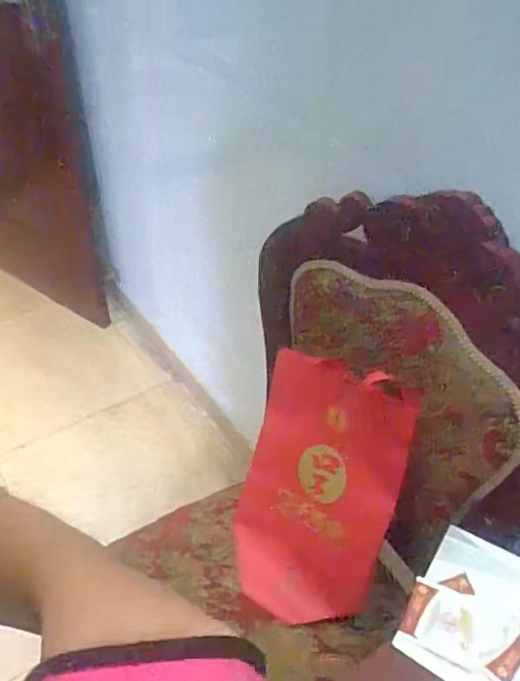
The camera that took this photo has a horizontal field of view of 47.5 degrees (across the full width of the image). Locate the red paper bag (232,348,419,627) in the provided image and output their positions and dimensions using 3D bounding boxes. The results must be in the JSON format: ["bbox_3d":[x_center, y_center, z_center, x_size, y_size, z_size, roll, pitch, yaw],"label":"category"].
[{"bbox_3d":[0.089,0.244,0.956,0.241,0.416,0.034,17,8,20],"label":"red paper bag"}]

